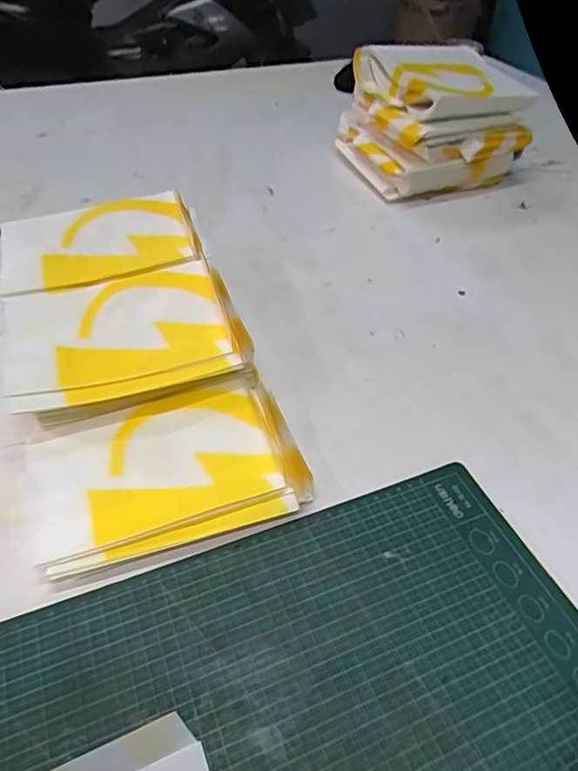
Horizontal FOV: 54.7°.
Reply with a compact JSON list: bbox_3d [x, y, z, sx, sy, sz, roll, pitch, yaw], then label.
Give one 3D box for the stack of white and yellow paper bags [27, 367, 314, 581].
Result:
[{"bbox_3d":[-0.090,0.062,0.421,0.195,0.033,0.120,-14,46,-16],"label":"stack of white and yellow paper bags"}]

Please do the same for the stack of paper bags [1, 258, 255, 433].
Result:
[{"bbox_3d":[-0.140,-0.032,0.484,0.185,0.072,0.128,-12,46,-15],"label":"stack of paper bags"}]

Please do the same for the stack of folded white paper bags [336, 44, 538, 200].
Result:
[{"bbox_3d":[0.219,-0.399,0.841,0.239,0.147,0.209,-15,47,-18],"label":"stack of folded white paper bags"}]

